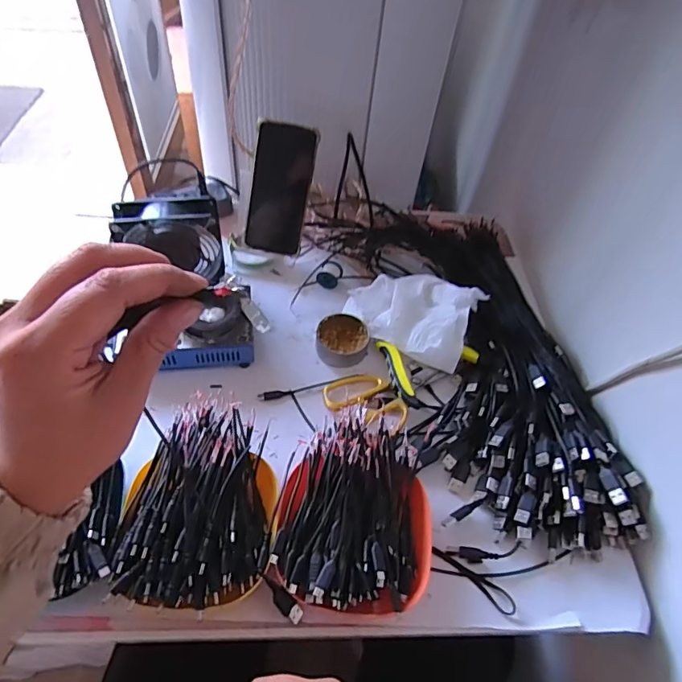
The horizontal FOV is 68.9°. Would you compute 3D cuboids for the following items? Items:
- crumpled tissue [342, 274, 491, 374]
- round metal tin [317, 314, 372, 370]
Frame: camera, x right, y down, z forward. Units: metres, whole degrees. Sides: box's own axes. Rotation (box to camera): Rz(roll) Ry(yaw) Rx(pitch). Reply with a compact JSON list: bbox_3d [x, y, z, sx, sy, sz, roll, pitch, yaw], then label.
[{"bbox_3d":[0.088,-0.040,0.612,0.155,0.053,0.110,29,55,15],"label":"crumpled tissue"},{"bbox_3d":[0.002,-0.002,0.603,0.059,0.025,0.060,3,53,-4],"label":"round metal tin"}]

